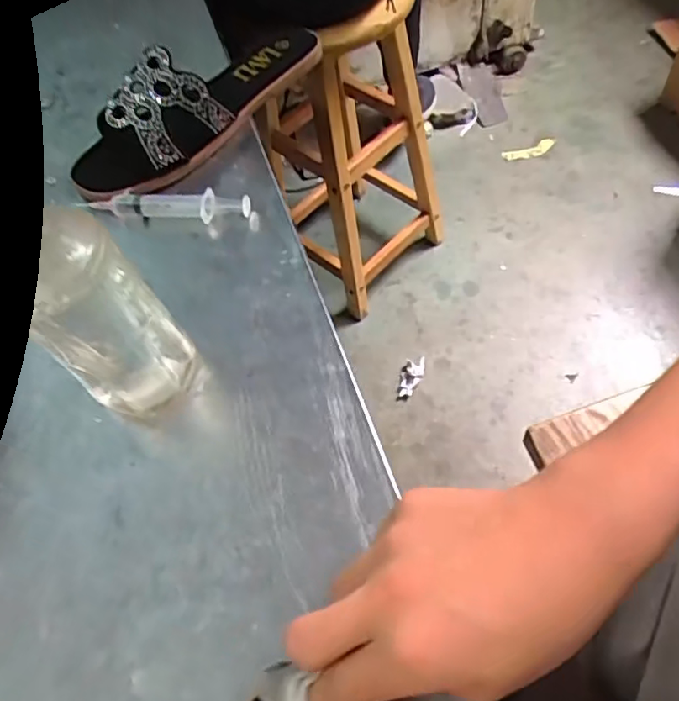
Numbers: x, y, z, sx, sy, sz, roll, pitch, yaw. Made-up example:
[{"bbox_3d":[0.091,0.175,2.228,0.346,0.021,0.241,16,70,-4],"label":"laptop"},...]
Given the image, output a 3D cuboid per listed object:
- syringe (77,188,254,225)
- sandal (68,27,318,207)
[{"bbox_3d":[-0.139,-0.115,0.460,0.144,0.012,0.021,4,61,9],"label":"syringe"},{"bbox_3d":[-0.117,-0.216,0.487,0.079,0.053,0.241,37,71,24],"label":"sandal"}]

